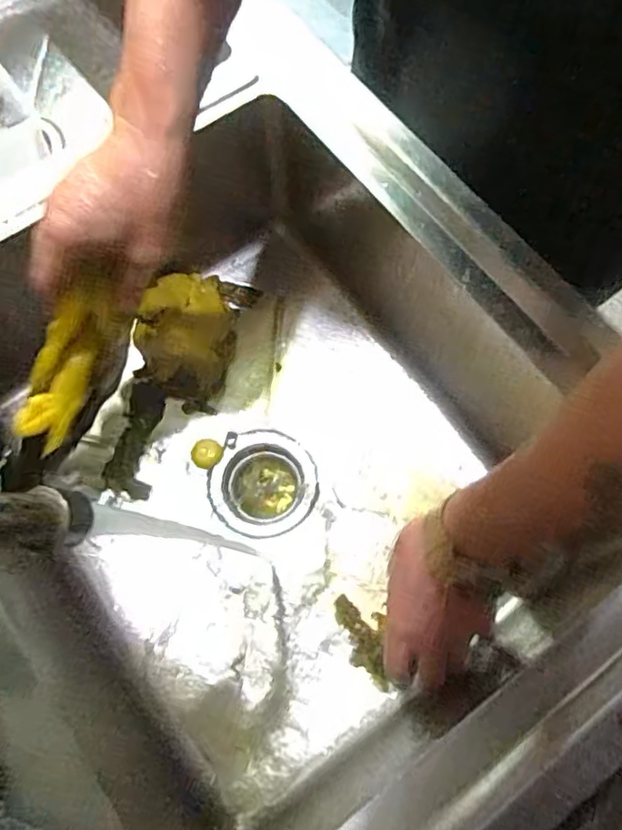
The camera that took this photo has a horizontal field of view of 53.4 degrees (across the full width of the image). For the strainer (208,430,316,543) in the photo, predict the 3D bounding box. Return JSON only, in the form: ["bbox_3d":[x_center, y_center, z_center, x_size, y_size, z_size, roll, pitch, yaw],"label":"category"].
[{"bbox_3d":[-0.051,0.075,0.664,0.108,0.041,0.115,0,70,0],"label":"strainer"}]

